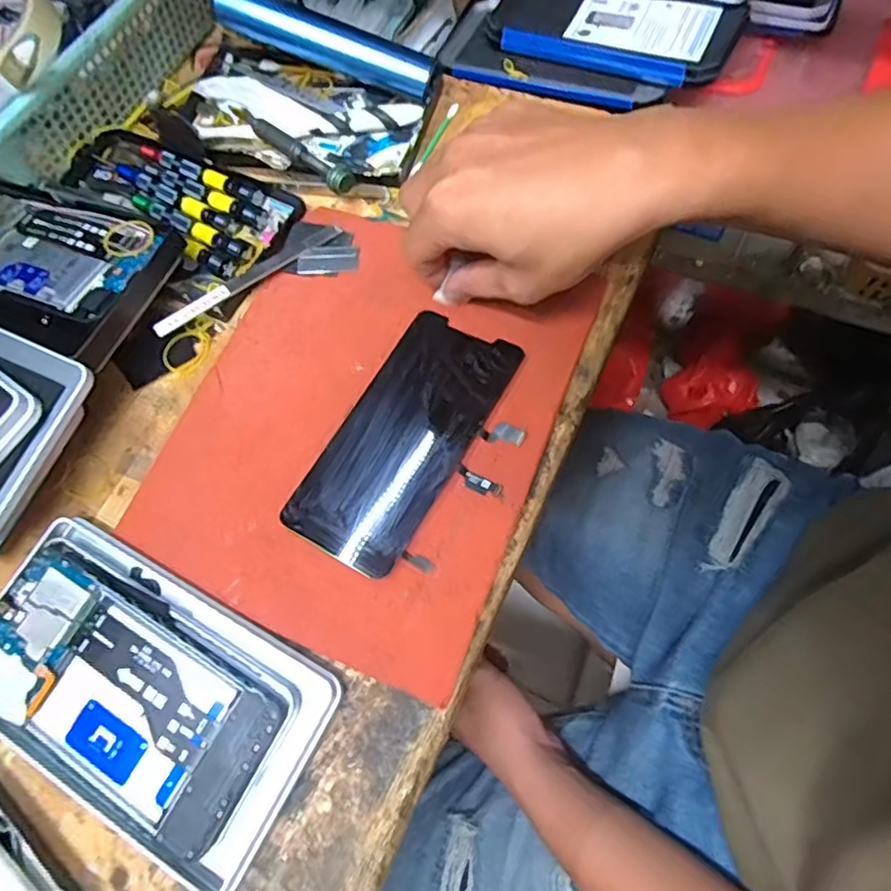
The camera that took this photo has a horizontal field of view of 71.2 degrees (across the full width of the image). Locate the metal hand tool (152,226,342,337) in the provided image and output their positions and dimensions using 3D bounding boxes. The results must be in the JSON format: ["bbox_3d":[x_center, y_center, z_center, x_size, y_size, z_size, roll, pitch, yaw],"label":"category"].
[{"bbox_3d":[-0.123,-0.105,0.392,0.130,0.004,0.012,-35,76,-15],"label":"metal hand tool"}]

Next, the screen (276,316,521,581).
[{"bbox_3d":[-0.014,-0.002,0.339,0.089,0.005,0.147,26,72,19],"label":"screen"}]

